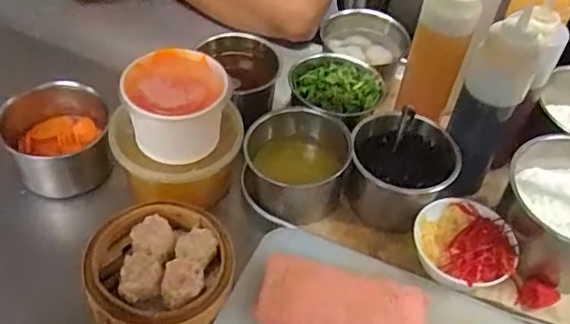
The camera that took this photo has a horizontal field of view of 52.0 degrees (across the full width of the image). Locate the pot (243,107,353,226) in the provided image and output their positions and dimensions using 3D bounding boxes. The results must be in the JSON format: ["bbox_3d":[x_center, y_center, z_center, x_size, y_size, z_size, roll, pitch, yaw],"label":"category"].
[{"bbox_3d":[0.014,0.007,0.692,0.119,0.083,0.120,2,48,-2],"label":"pot"}]

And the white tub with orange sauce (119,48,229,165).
[{"bbox_3d":[-0.117,-0.056,0.639,0.105,0.097,0.090,-7,49,-10],"label":"white tub with orange sauce"}]

